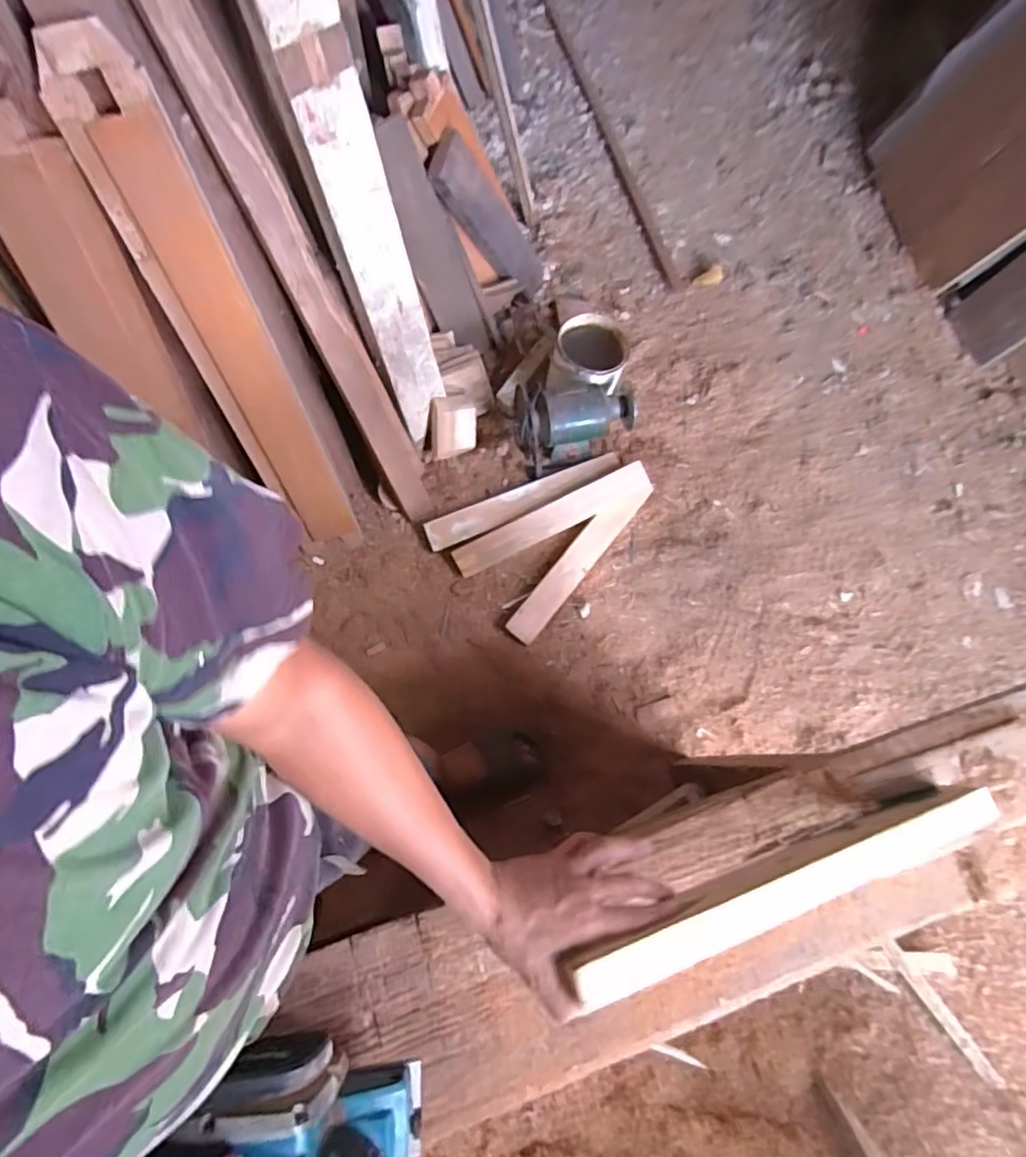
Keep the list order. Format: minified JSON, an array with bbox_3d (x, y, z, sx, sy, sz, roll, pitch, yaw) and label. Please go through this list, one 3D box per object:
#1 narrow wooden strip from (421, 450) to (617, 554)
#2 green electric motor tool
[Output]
[{"bbox_3d":[0.033,-0.194,1.498,0.513,0.029,0.075,-23,74,-10],"label":"narrow wooden strip"},{"bbox_3d":[0.140,-0.466,1.518,0.304,0.165,0.347,-12,72,-8],"label":"green electric motor tool"}]

